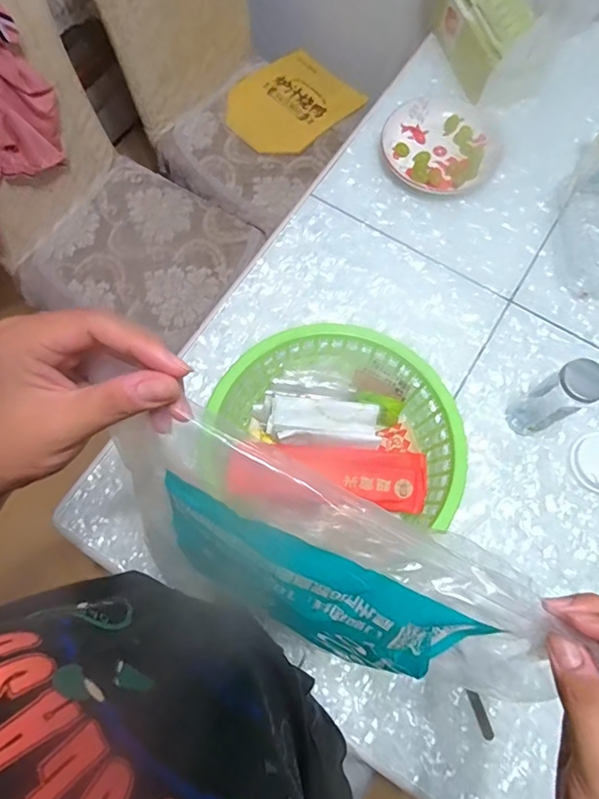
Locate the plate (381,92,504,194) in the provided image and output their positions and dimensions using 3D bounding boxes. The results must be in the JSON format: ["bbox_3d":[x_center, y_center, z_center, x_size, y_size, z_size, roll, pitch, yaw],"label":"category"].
[{"bbox_3d":[0.249,-0.455,0.860,0.201,0.027,0.194,0,73,0],"label":"plate"}]

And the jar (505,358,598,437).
[{"bbox_3d":[0.337,0.002,0.645,0.054,0.166,0.055,0,73,0],"label":"jar"}]

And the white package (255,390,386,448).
[{"bbox_3d":[0.023,0.030,0.648,0.164,0.034,0.063,8,72,2],"label":"white package"}]

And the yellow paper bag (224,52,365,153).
[{"bbox_3d":[-0.028,-0.781,1.281,0.320,0.013,0.275,-42,77,-11],"label":"yellow paper bag"}]

